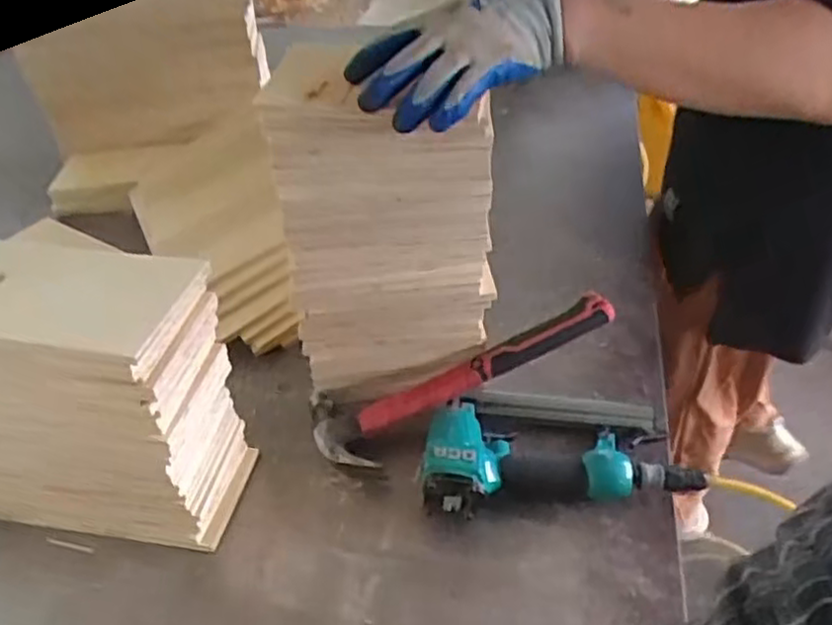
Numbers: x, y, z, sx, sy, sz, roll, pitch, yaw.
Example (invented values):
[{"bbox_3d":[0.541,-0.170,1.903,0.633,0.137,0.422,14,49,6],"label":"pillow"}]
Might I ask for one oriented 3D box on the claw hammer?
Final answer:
[{"bbox_3d":[0.052,0.066,0.758,0.332,0.040,0.108,-24,43,-3],"label":"claw hammer"}]

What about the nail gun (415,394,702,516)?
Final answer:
[{"bbox_3d":[0.129,0.125,0.719,0.259,0.061,0.134,-9,41,-5],"label":"nail gun"}]

